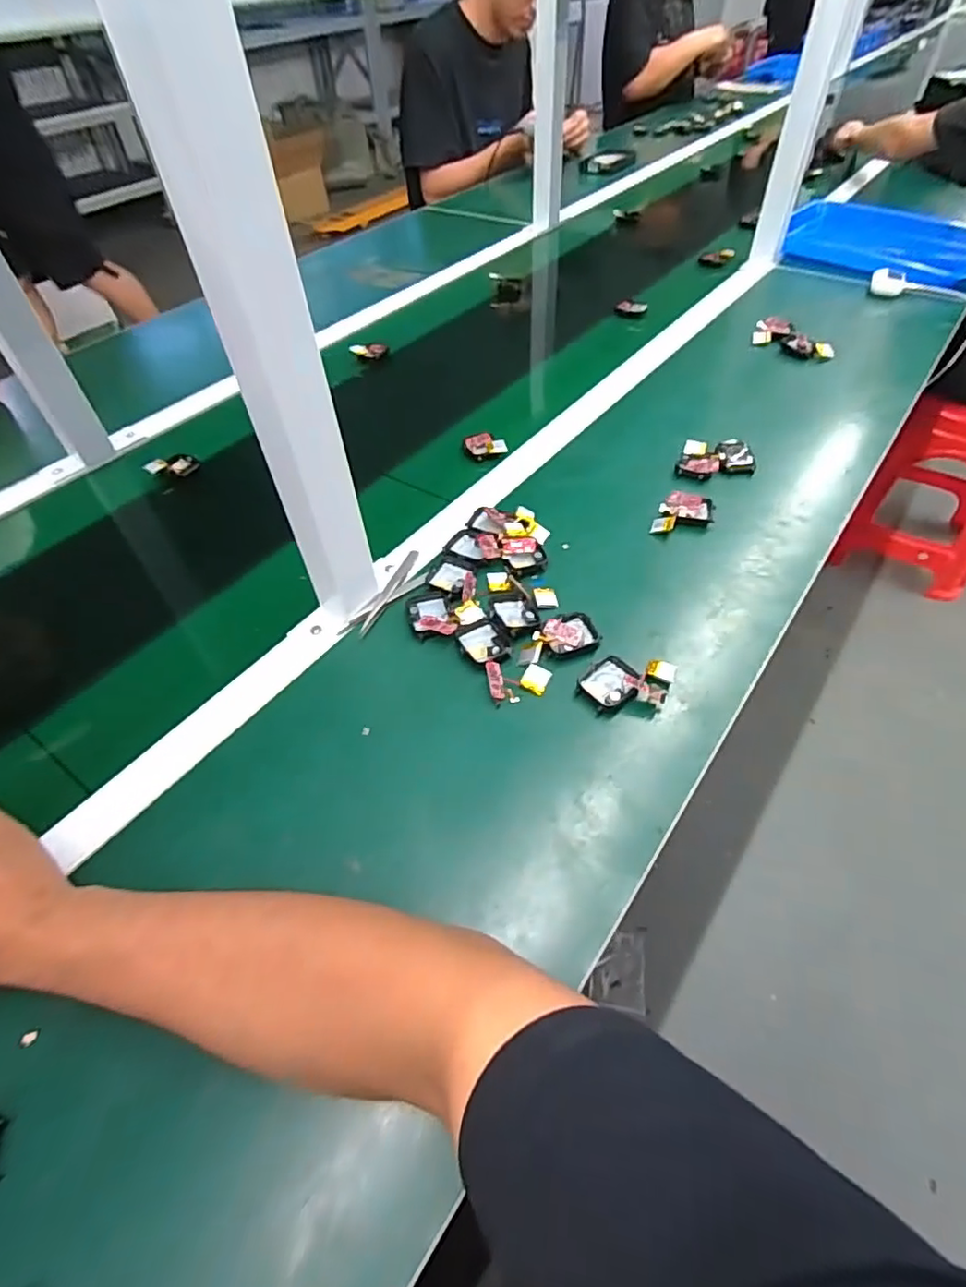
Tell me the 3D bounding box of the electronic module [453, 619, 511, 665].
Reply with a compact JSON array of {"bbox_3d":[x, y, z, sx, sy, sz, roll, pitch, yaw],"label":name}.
[{"bbox_3d":[0.001,-0.001,0.489,0.035,0.009,0.045,-26,54,-18],"label":"electronic module"}]

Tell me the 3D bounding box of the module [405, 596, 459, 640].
[{"bbox_3d":[-0.045,-0.024,0.509,0.036,0.009,0.049,-15,52,-10],"label":"module"}]

